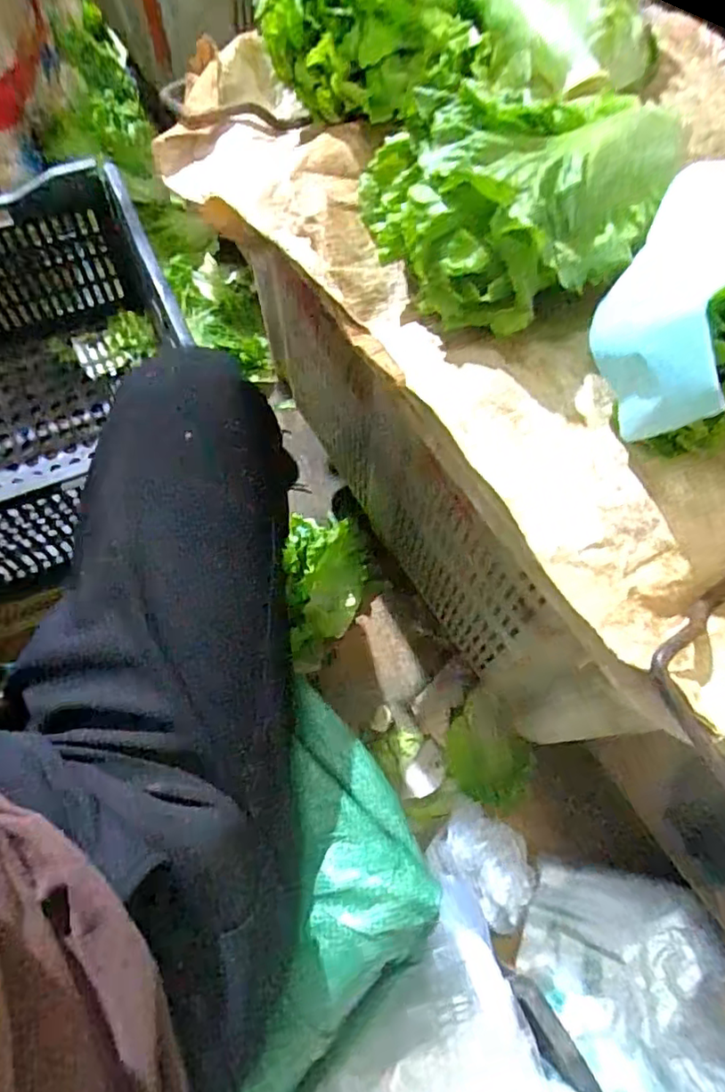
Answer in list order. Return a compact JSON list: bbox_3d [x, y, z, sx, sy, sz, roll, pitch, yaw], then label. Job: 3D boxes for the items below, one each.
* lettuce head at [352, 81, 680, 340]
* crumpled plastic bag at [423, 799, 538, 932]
[{"bbox_3d":[0.095,-0.204,0.374,0.194,0.088,0.148,6,65,-1],"label":"lettuce head"},{"bbox_3d":[0.149,0.358,0.672,0.120,0.098,0.090,37,69,13],"label":"crumpled plastic bag"}]

